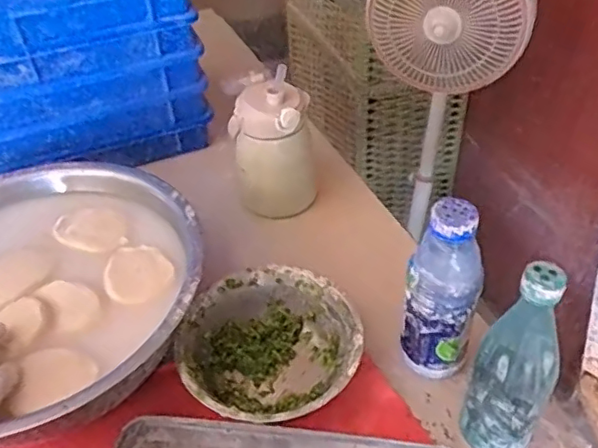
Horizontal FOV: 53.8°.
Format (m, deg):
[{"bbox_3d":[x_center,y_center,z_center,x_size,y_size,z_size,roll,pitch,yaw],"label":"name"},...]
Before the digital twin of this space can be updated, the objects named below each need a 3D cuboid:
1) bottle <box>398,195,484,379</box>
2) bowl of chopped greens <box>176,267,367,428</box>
[{"bbox_3d":[0.138,0.070,0.574,0.054,0.202,0.052,-23,45,-20],"label":"bottle"},{"bbox_3d":[-0.031,0.139,0.635,0.183,0.070,0.179,-2,42,2],"label":"bowl of chopped greens"}]

